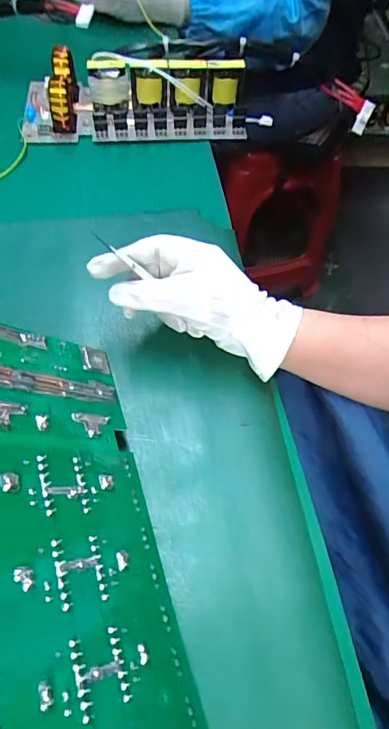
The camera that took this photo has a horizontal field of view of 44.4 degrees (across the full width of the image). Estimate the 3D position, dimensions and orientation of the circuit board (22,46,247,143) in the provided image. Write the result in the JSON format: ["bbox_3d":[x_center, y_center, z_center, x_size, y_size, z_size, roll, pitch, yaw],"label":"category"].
[{"bbox_3d":[-0.064,-0.328,0.574,0.280,0.069,0.112,-3,57,-6],"label":"circuit board"}]

